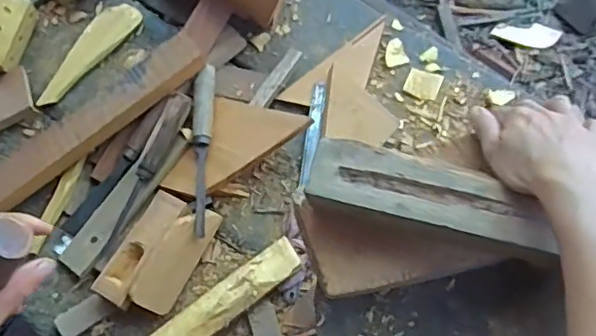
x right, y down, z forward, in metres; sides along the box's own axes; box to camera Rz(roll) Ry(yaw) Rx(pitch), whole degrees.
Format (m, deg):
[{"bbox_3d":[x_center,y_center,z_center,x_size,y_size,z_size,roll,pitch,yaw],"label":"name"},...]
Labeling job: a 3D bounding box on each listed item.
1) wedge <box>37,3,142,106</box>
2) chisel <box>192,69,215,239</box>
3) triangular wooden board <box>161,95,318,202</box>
[{"bbox_3d":[-0.312,-0.171,0.848,0.051,0.018,0.192,39,76,13],"label":"wedge"},{"bbox_3d":[-0.128,-0.026,0.759,0.026,0.020,0.235,0,71,1],"label":"chisel"},{"bbox_3d":[-0.085,-0.019,0.766,0.127,0.024,0.171,29,84,15],"label":"triangular wooden board"}]

